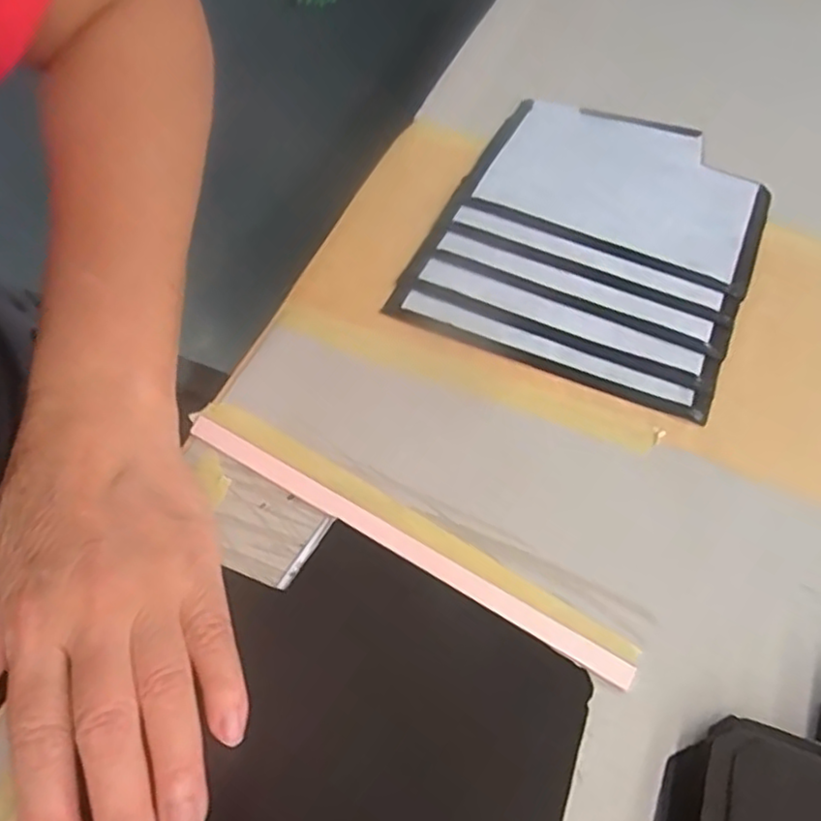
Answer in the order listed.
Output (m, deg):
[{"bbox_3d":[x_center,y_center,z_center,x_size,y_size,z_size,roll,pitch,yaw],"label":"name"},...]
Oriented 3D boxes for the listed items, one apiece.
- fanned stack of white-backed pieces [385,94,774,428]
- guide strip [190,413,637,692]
[{"bbox_3d":[0.107,-0.106,0.388,0.170,0.013,0.209,21,60,12],"label":"fanned stack of white-backed pieces"},{"bbox_3d":[-0.008,0.055,0.287,0.216,0.007,0.011,27,61,16],"label":"guide strip"}]

